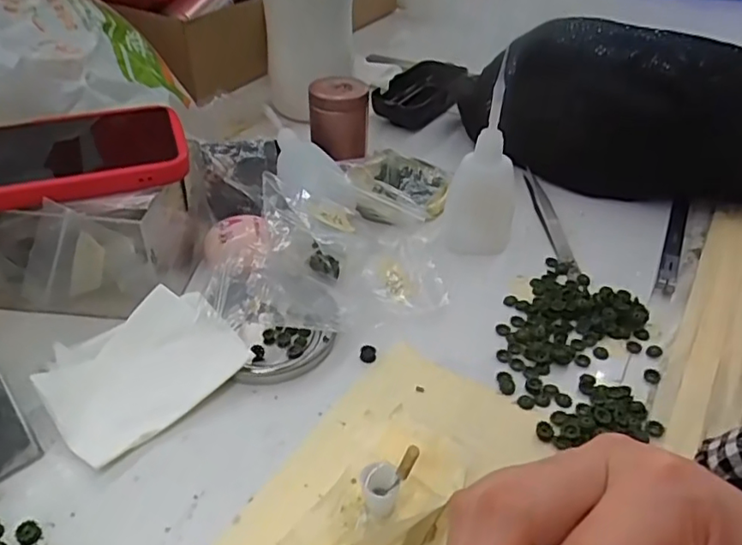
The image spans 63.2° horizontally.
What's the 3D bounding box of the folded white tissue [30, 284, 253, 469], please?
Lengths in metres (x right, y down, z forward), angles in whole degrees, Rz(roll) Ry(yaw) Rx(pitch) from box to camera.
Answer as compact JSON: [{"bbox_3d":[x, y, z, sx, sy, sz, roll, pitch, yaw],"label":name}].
[{"bbox_3d":[-0.115,0.046,0.302,0.086,0.024,0.067,-31,51,-33],"label":"folded white tissue"}]

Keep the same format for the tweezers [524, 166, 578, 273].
[{"bbox_3d":[0.124,-0.042,0.429,0.010,0.007,0.120,0,40,-3],"label":"tweezers"}]

